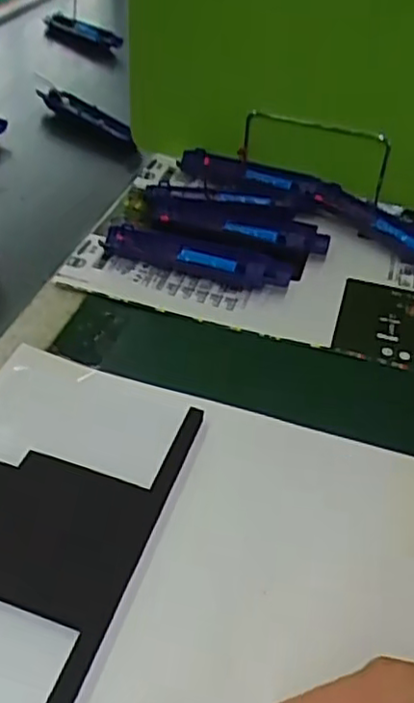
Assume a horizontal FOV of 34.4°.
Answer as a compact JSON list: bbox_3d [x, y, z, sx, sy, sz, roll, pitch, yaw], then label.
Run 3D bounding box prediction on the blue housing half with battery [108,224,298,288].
[{"bbox_3d":[-0.007,-0.085,0.587,0.164,0.019,0.040,11,41,5],"label":"blue housing half with battery"}]

